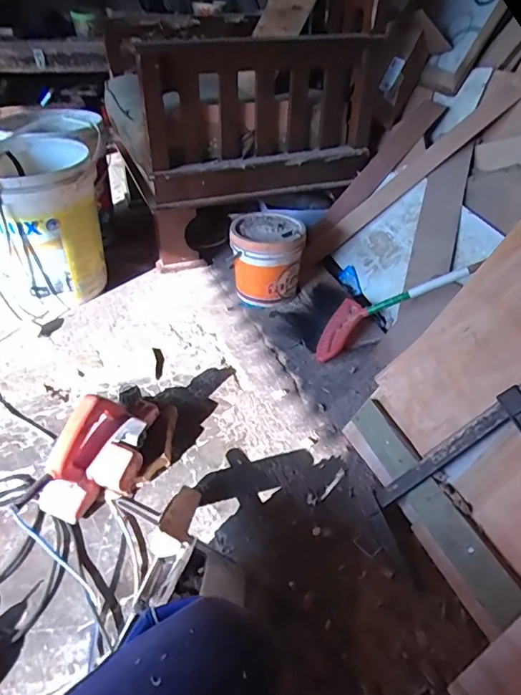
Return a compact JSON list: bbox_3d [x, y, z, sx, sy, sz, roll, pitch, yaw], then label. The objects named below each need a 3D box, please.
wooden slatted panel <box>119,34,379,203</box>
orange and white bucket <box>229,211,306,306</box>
[{"bbox_3d":[0.013,-0.648,1.397,0.687,0.401,0.143,-17,42,-20],"label":"wooden slatted panel"},{"bbox_3d":[0.020,-0.249,1.382,0.197,0.200,0.188,3,39,3],"label":"orange and white bucket"}]

